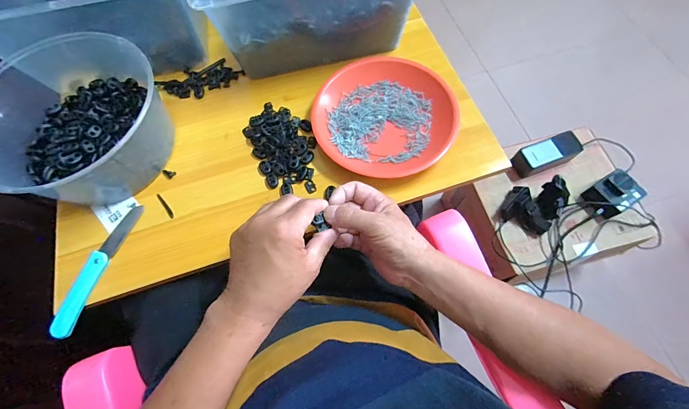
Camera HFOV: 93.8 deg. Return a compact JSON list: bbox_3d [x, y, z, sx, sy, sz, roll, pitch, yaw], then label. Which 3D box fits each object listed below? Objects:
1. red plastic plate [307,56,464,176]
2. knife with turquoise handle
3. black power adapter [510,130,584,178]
[{"bbox_3d":[0.052,-0.124,0.449,0.197,0.024,0.180,-1,68,3],"label":"red plastic plate"},{"bbox_3d":[-0.303,0.076,0.401,0.026,0.017,0.167,16,69,9],"label":"knife with turquoise handle"},{"bbox_3d":[0.437,-0.107,0.695,0.147,0.056,0.060,-20,68,-5],"label":"black power adapter"}]

